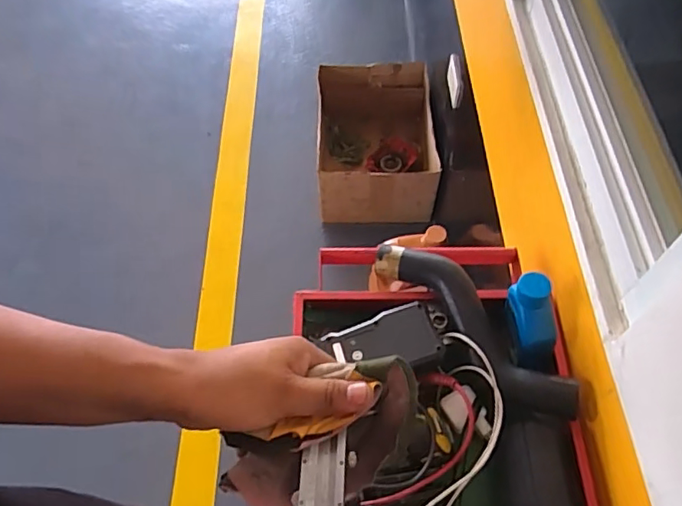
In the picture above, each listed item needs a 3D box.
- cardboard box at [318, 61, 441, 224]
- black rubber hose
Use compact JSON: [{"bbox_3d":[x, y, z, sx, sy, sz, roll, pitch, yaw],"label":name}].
[{"bbox_3d":[0.100,-0.337,1.713,0.354,0.248,0.455,0,58,1],"label":"cardboard box"},{"bbox_3d":[0.162,0.089,0.672,0.077,0.043,0.294,-35,64,-18],"label":"black rubber hose"}]

